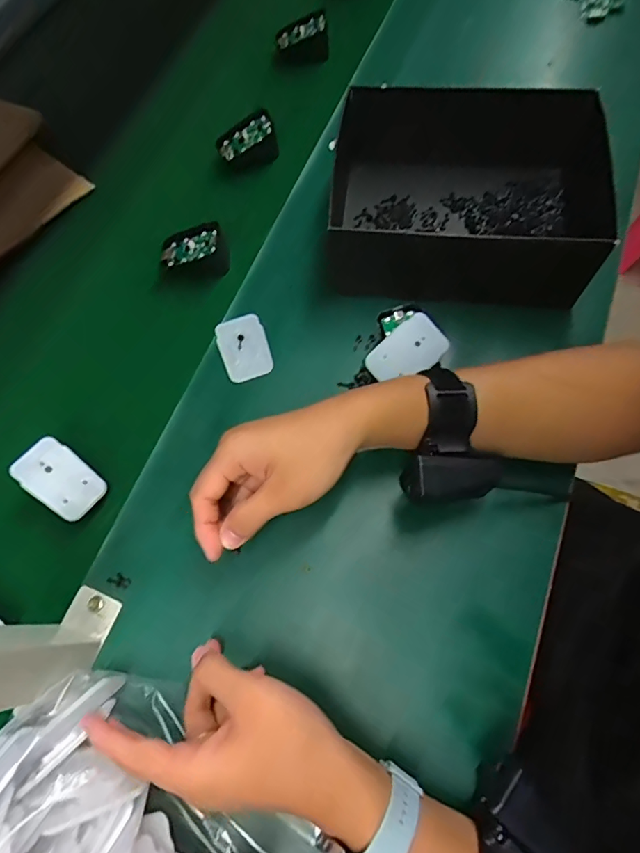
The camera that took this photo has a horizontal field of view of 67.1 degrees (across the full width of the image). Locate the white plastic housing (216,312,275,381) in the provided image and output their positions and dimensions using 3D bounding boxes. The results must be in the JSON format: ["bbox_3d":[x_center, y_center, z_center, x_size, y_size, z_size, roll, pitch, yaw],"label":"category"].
[{"bbox_3d":[-0.072,-0.075,0.458,0.046,0.005,0.067,-18,68,-4],"label":"white plastic housing"}]

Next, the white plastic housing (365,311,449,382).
[{"bbox_3d":[0.075,-0.064,0.417,0.067,0.005,0.044,-42,96,2],"label":"white plastic housing"}]

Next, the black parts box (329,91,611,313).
[{"bbox_3d":[0.140,-0.223,0.466,0.256,0.085,0.200,6,68,6],"label":"black parts box"}]

